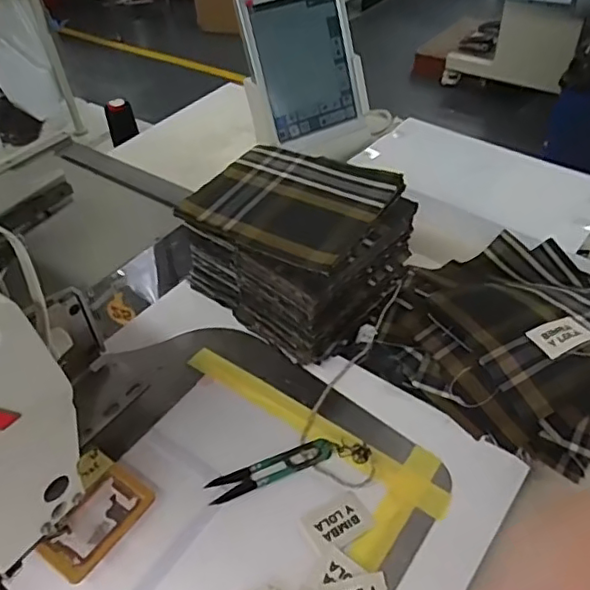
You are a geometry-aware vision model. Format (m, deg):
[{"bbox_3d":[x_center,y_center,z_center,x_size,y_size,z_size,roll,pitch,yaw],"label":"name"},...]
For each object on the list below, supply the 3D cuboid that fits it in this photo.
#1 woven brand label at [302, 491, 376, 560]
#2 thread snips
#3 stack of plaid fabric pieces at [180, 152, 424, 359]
[{"bbox_3d":[0.034,0.173,0.448,0.047,0.004,0.035,-22,47,-18],"label":"woven brand label"},{"bbox_3d":[-0.019,0.143,0.482,0.105,0.007,0.023,-17,46,-13],"label":"thread snips"},{"bbox_3d":[0.002,-0.045,0.590,0.172,0.124,0.154,29,53,29],"label":"stack of plaid fabric pieces"}]

